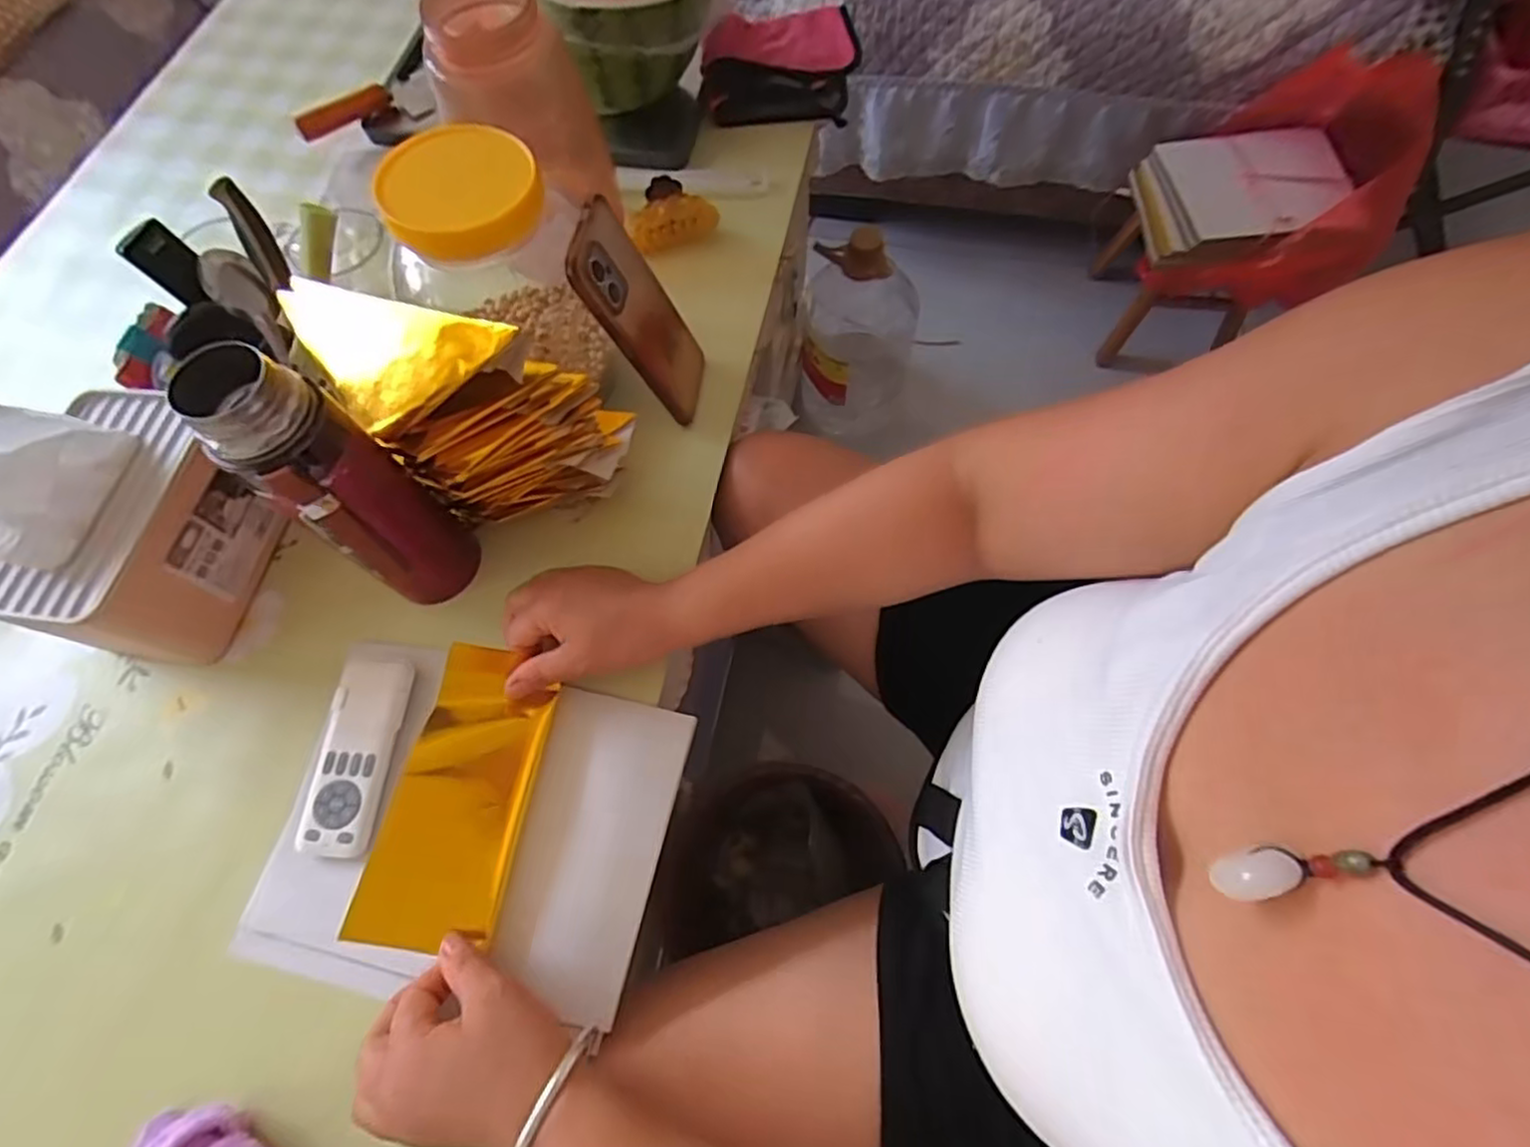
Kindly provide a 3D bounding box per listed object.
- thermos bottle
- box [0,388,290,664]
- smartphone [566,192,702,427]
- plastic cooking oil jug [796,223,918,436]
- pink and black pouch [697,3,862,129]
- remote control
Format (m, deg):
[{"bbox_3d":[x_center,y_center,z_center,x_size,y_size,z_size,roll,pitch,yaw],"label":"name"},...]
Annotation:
[{"bbox_3d":[-0.244,-0.046,0.412,0.053,0.220,0.064,37,73,16],"label":"thermos bottle"},{"bbox_3d":[-0.435,-0.038,0.457,0.116,0.160,0.166,10,67,6],"label":"box"},{"bbox_3d":[-0.087,-0.187,0.494,0.013,0.158,0.071,2,65,26],"label":"smartphone"},{"bbox_3d":[0.136,-0.335,0.983,0.163,0.324,0.132,3,67,3],"label":"plastic cooking oil jug"},{"bbox_3d":[0.017,-0.537,0.707,0.161,0.040,0.145,0,67,2],"label":"pink and black pouch"},{"bbox_3d":[-0.274,0.120,0.450,0.046,0.009,0.125,2,67,3],"label":"remote control"}]

